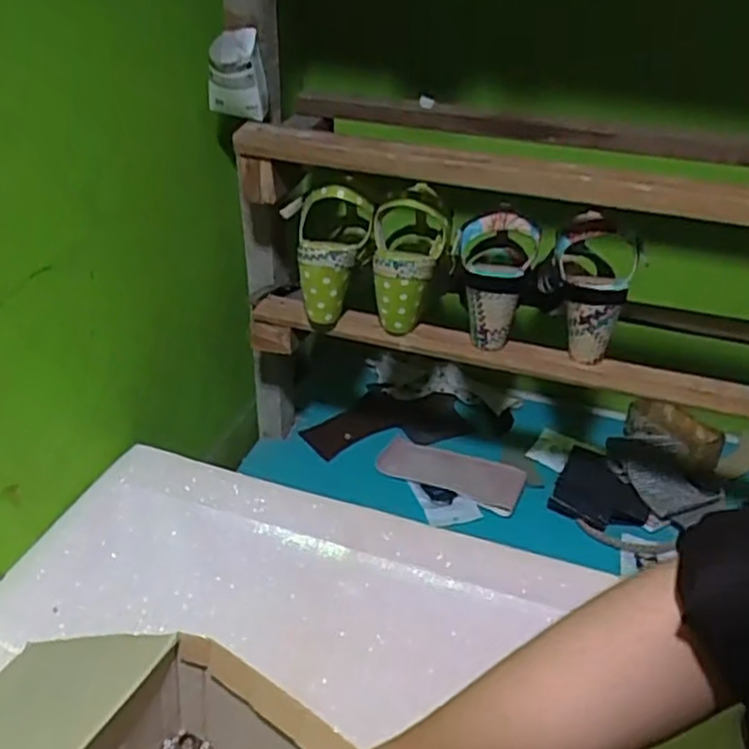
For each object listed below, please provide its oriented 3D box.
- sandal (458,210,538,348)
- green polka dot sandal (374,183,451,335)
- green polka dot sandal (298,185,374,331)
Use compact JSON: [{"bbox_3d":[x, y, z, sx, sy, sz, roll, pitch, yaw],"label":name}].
[{"bbox_3d":[0.121,-0.098,0.734,0.079,0.135,0.071,8,34,8],"label":"sandal"},{"bbox_3d":[0.038,-0.114,0.752,0.077,0.138,0.063,2,33,0],"label":"green polka dot sandal"},{"bbox_3d":[-0.043,-0.125,0.770,0.078,0.145,0.076,2,33,0],"label":"green polka dot sandal"}]

